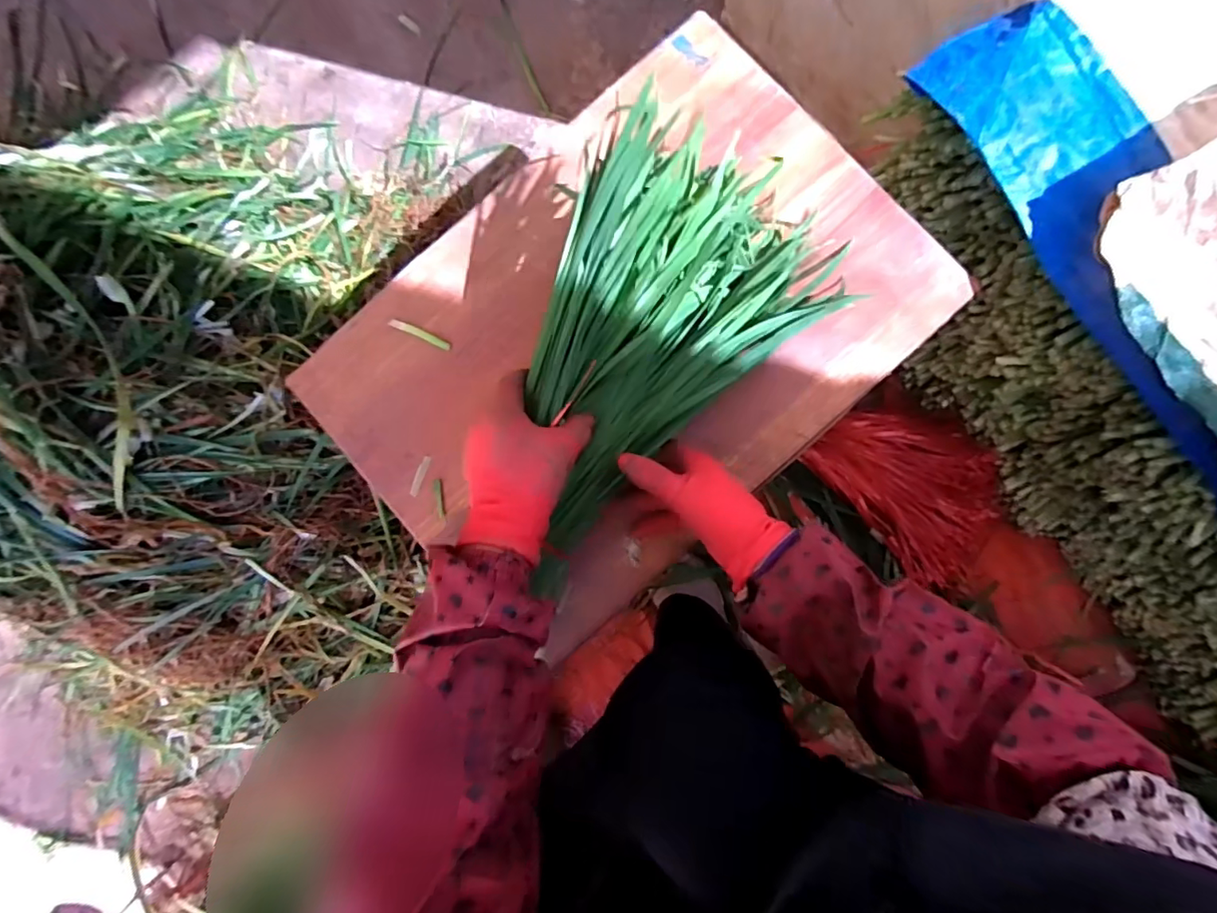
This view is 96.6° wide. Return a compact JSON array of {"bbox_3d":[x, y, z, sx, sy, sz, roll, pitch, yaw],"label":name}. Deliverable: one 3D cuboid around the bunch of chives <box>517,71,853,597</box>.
[{"bbox_3d":[0.031,-0.083,0.435,0.186,0.128,0.365,34,90,7],"label":"bunch of chives"}]

